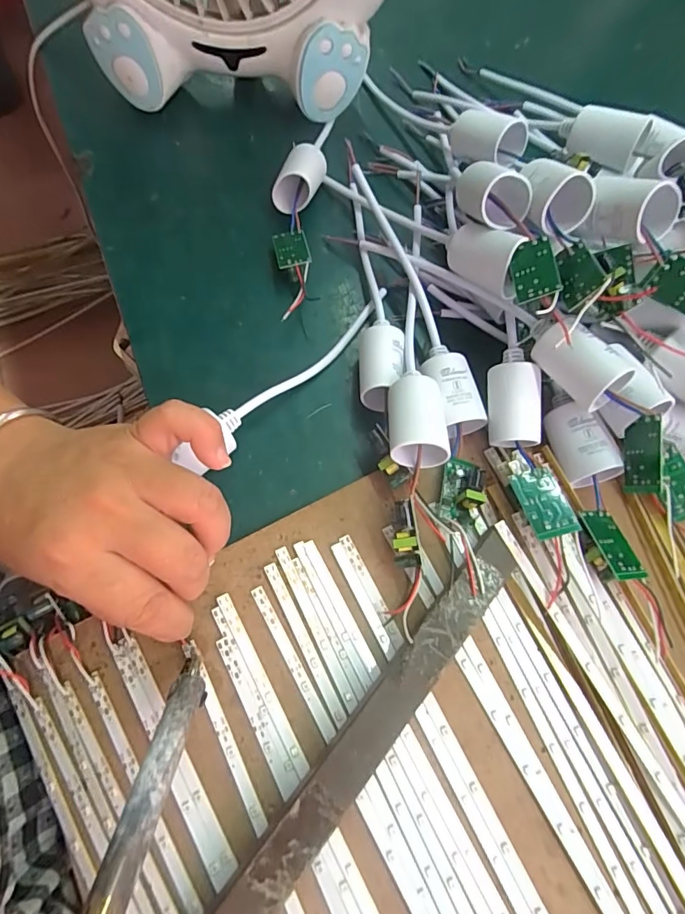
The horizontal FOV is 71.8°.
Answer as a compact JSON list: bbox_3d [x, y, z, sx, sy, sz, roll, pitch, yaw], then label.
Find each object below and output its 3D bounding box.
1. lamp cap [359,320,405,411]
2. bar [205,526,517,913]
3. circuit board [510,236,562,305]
[{"bbox_3d":[0.022,-0.052,0.275,0.025,0.029,0.042,2,69,-2],"label":"lamp cap"},{"bbox_3d":[0.014,0.118,0.206,0.021,0.004,0.207,39,71,10],"label":"bar"},{"bbox_3d":[0.095,-0.093,0.235,0.021,0.004,0.034,-14,66,29],"label":"circuit board"}]

